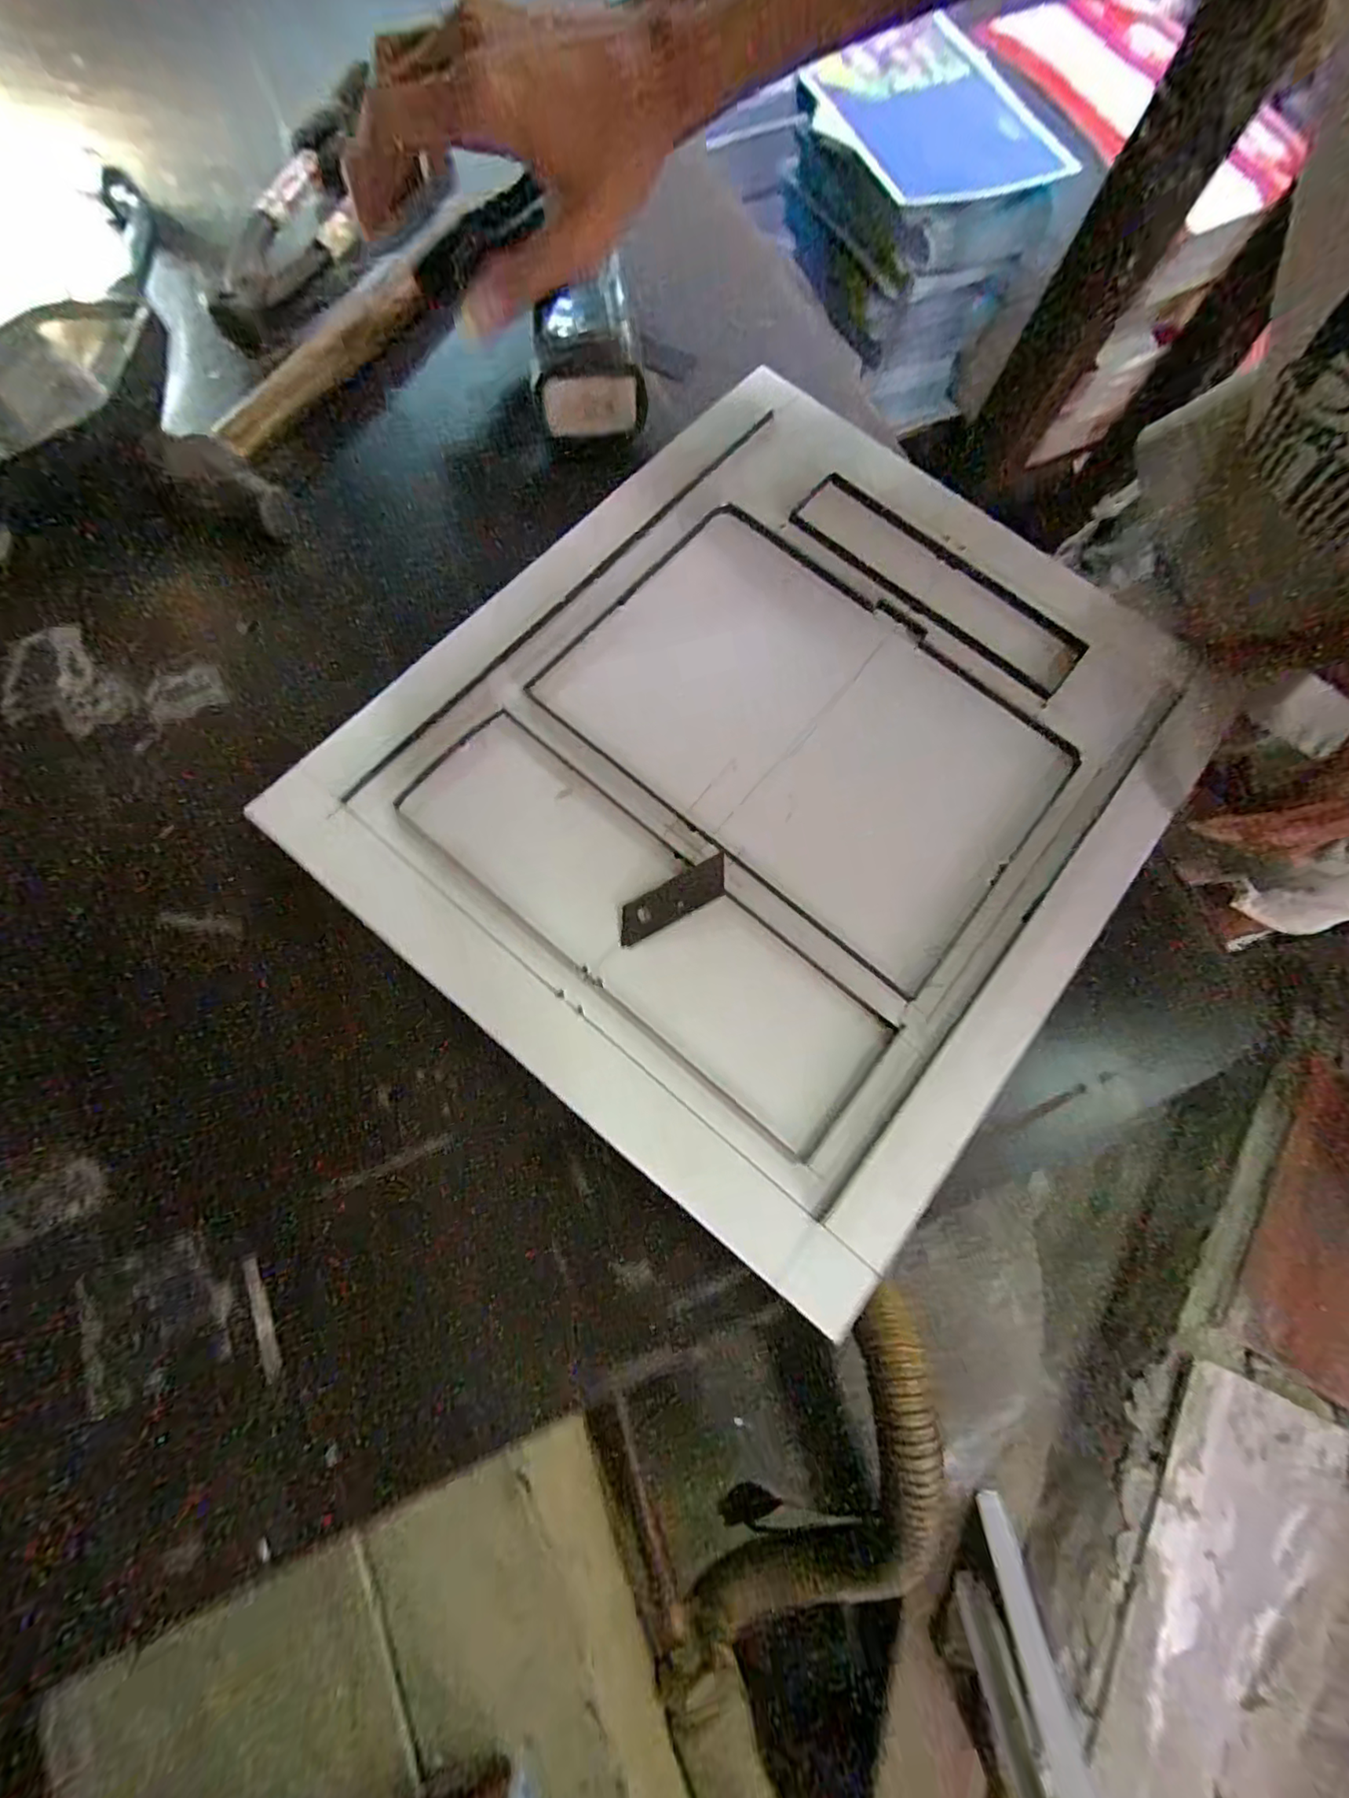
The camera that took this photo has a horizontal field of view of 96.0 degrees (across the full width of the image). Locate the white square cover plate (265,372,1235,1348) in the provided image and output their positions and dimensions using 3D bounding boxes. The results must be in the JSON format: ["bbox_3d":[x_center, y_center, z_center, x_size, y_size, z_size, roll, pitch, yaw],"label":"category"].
[{"bbox_3d":[0.051,-0.066,0.282,0.308,0.016,0.348,40,77,8],"label":"white square cover plate"}]

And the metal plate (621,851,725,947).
[{"bbox_3d":[0.000,0.000,0.258,0.053,0.004,0.017,-28,77,-8],"label":"metal plate"}]

